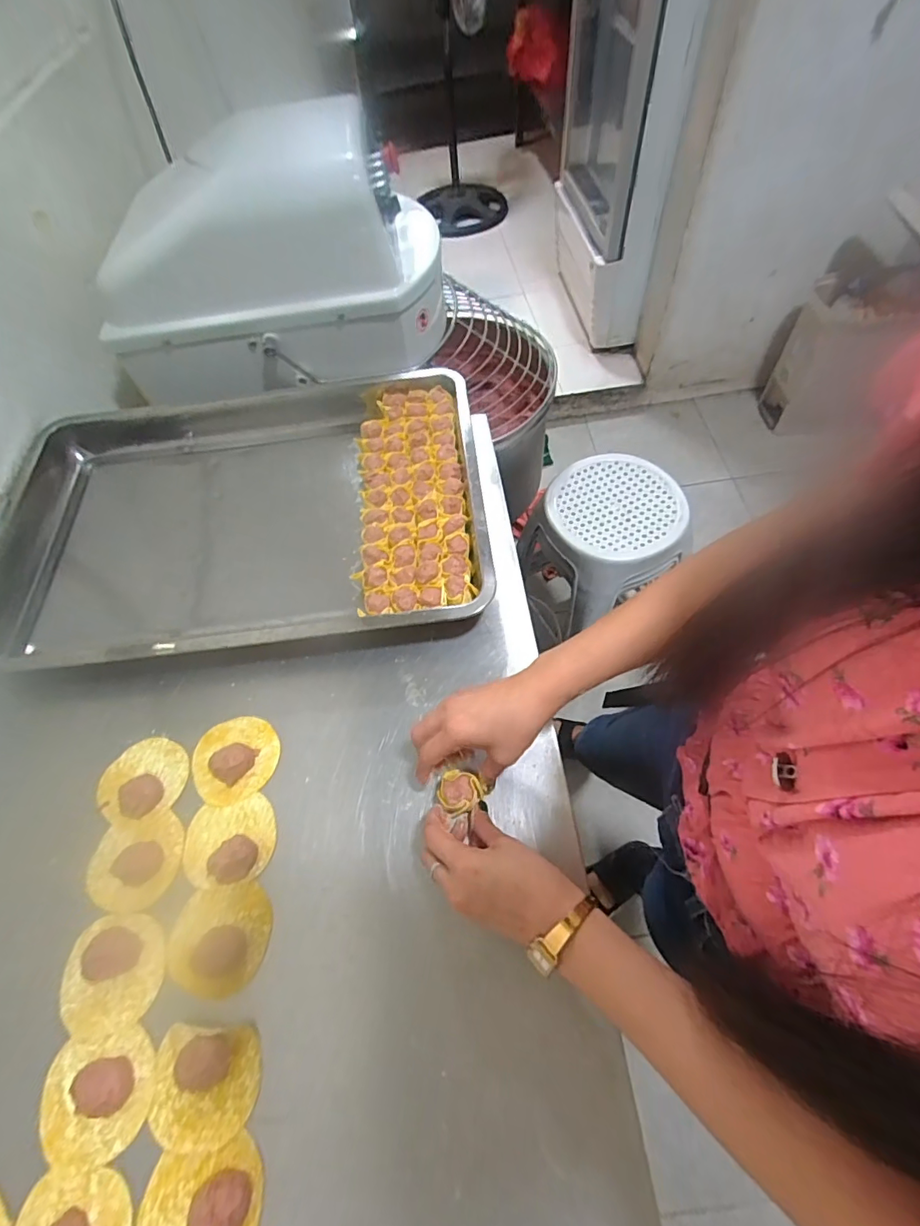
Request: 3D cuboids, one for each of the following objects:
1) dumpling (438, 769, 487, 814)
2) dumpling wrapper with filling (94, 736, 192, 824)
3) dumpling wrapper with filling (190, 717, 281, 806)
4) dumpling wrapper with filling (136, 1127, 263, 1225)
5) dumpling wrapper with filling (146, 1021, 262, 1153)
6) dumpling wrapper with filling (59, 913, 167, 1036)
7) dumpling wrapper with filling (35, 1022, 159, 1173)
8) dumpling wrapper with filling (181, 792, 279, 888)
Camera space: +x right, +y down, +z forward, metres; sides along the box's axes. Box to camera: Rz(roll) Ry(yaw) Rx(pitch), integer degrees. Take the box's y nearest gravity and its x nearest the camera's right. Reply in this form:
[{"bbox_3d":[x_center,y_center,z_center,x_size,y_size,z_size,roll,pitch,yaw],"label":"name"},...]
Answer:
[{"bbox_3d":[-0.001,0.157,0.436,0.035,0.025,0.036,-2,60,3],"label":"dumpling"},{"bbox_3d":[-0.307,0.157,0.471,0.082,0.024,0.079,-2,60,3],"label":"dumpling wrapper with filling"},{"bbox_3d":[-0.219,0.137,0.477,0.083,0.018,0.081,-2,60,3],"label":"dumpling wrapper with filling"},{"bbox_3d":[-0.175,0.400,0.321,0.080,0.024,0.070,-13,60,-3],"label":"dumpling wrapper with filling"},{"bbox_3d":[-0.190,0.345,0.360,0.077,0.018,0.068,-2,60,3],"label":"dumpling wrapper with filling"},{"bbox_3d":[-0.283,0.288,0.398,0.081,0.020,0.075,-2,60,3],"label":"dumpling wrapper with filling"},{"bbox_3d":[-0.271,0.359,0.367,0.090,0.014,0.074,-13,60,-4],"label":"dumpling wrapper with filling"},{"bbox_3d":[-0.208,0.202,0.440,0.080,0.019,0.070,-14,60,-4],"label":"dumpling wrapper with filling"}]

